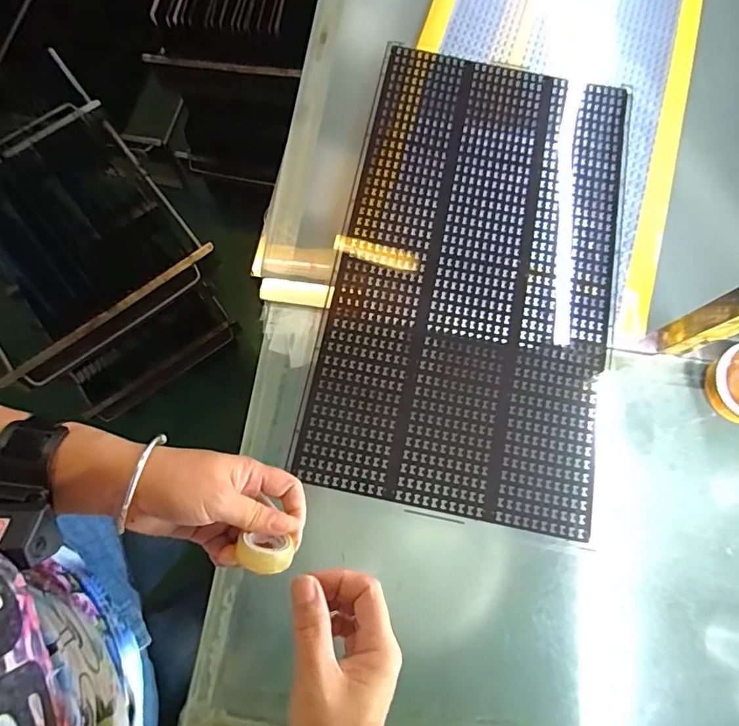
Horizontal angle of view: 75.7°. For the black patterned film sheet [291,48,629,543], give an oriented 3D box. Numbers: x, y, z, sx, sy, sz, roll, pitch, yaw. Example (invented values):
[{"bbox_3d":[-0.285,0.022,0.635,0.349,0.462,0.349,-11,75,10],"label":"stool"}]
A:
[{"bbox_3d":[0.133,-0.118,0.597,0.338,0.011,0.604,11,77,3],"label":"black patterned film sheet"}]

